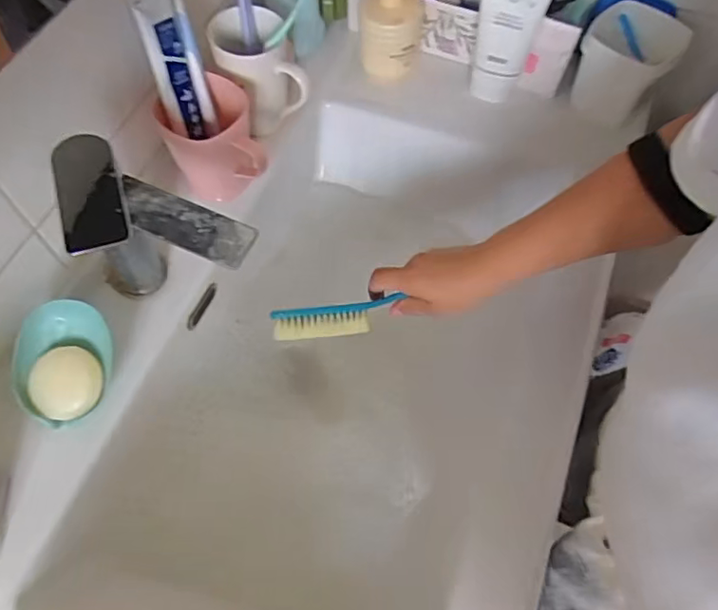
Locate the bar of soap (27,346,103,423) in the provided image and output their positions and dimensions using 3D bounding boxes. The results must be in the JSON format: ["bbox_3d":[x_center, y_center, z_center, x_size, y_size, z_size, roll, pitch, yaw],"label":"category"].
[{"bbox_3d":[-0.254,0.067,0.498,0.061,0.026,0.061,0,89,-7],"label":"bar of soap"}]

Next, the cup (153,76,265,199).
[{"bbox_3d":[-0.151,-0.165,0.589,0.088,0.098,0.095,1,62,-1],"label":"cup"}]

